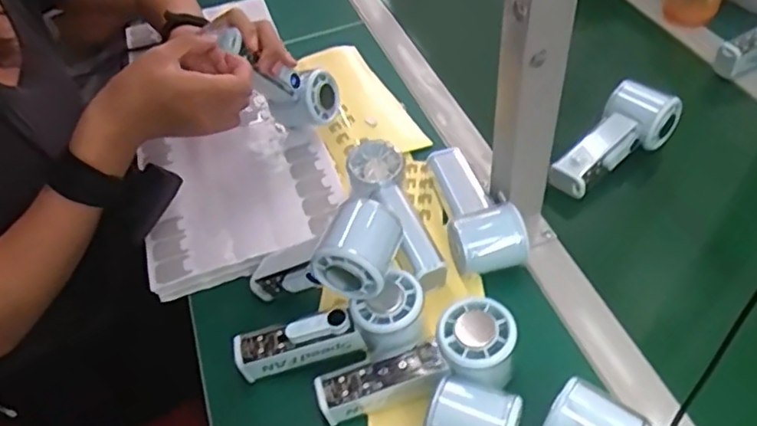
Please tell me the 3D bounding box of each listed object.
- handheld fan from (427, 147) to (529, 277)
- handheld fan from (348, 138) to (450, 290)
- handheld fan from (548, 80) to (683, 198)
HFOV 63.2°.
[{"bbox_3d":[0.090,-0.012,0.569,0.063,0.045,0.145,-7,47,-1],"label":"handheld fan"},{"bbox_3d":[0.016,0.000,0.560,0.058,0.064,0.155,-20,49,-13],"label":"handheld fan"},{"bbox_3d":[0.239,-0.073,0.617,0.060,0.046,0.153,33,58,31],"label":"handheld fan"}]

